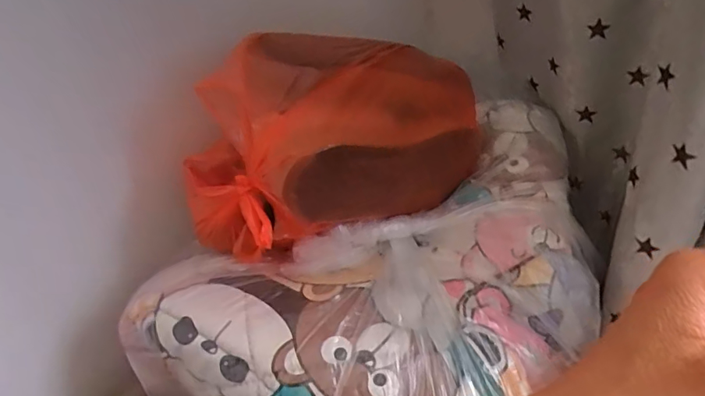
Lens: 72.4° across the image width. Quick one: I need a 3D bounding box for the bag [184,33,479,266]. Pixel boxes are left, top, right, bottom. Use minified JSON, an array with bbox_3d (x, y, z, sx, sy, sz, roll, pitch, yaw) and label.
[{"bbox_3d":[-0.006,-0.055,0.444,0.281,0.162,0.130,-29,42,-26],"label":"bag"}]

